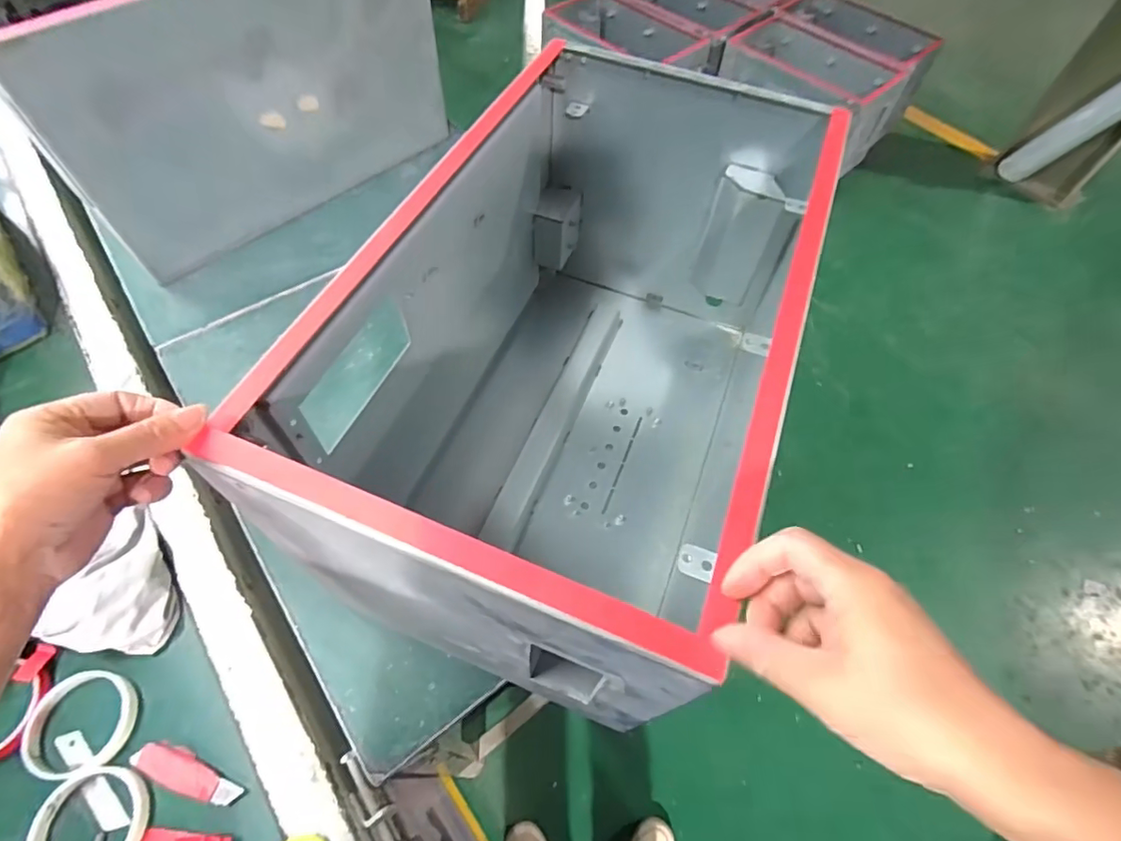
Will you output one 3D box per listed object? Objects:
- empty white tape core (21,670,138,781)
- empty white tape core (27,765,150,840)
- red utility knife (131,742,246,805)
[{"bbox_3d":[-0.426,0.268,0.499,0.083,0.024,0.082,1,59,-2],"label":"empty white tape core"},{"bbox_3d":[-0.387,0.334,0.460,0.083,0.012,0.083,-4,59,-4],"label":"empty white tape core"},{"bbox_3d":[-0.322,0.306,0.482,0.099,0.010,0.027,22,60,11],"label":"red utility knife"}]

